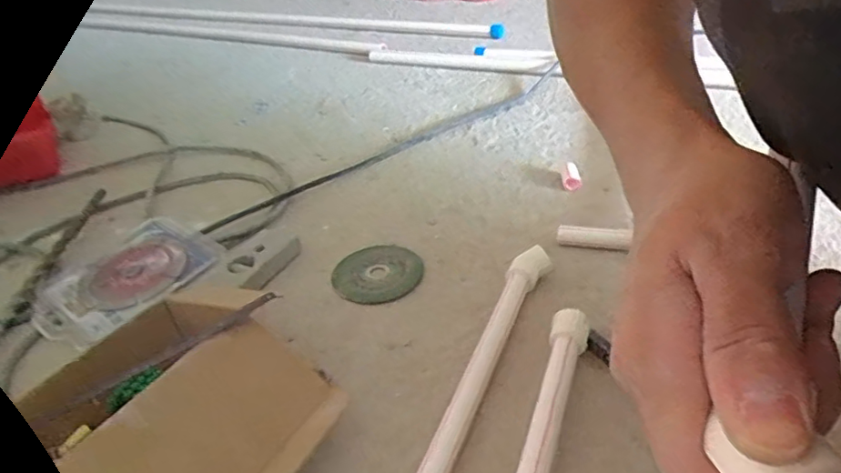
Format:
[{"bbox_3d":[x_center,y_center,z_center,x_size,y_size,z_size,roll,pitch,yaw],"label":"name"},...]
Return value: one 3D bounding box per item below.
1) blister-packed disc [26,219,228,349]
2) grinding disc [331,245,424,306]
[{"bbox_3d":[-0.303,0.037,0.585,0.122,0.022,0.172,24,45,35],"label":"blister-packed disc"},{"bbox_3d":[-0.045,0.036,0.593,0.091,0.008,0.091,-4,36,3],"label":"grinding disc"}]

